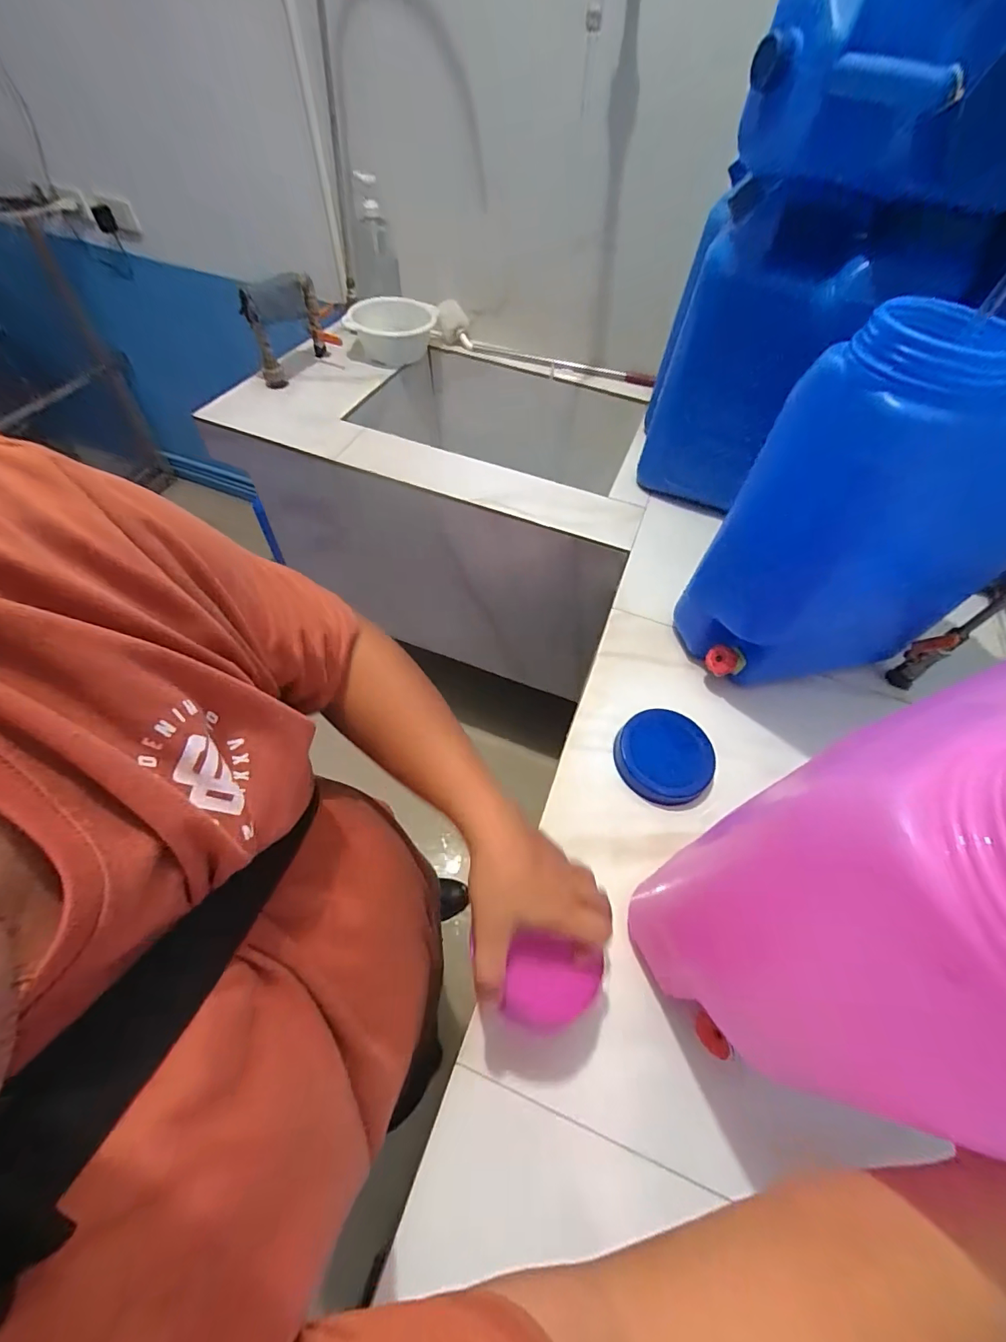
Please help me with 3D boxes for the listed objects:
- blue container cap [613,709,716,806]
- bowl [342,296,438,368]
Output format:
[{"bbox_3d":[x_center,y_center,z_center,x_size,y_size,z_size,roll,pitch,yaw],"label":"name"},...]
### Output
[{"bbox_3d":[0.204,0.105,0.594,0.113,0.025,0.114,2,57,-3],"label":"blue container cap"},{"bbox_3d":[-0.269,-0.837,1.157,0.194,0.078,0.194,2,57,-3],"label":"bowl"}]

